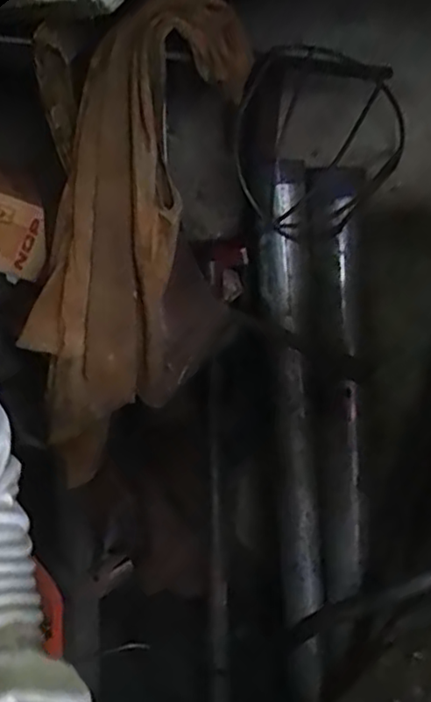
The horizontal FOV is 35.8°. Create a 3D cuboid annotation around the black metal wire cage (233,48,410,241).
[{"bbox_3d":[0.154,-0.285,0.952,0.215,0.257,0.221,11,27,14],"label":"black metal wire cage"}]

